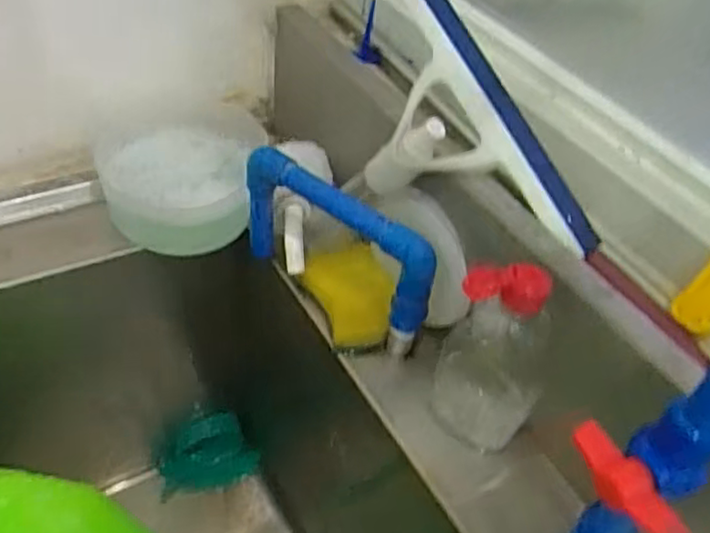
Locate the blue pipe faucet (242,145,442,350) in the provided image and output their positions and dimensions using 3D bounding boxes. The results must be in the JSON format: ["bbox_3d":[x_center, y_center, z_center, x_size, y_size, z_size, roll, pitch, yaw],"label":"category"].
[{"bbox_3d":[-0.016,-0.016,0.540,0.176,0.108,0.027,34,49,23],"label":"blue pipe faucet"}]

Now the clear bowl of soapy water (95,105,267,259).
[{"bbox_3d":[-0.162,-0.072,0.626,0.130,0.065,0.150,-14,49,-22],"label":"clear bowl of soapy water"}]

